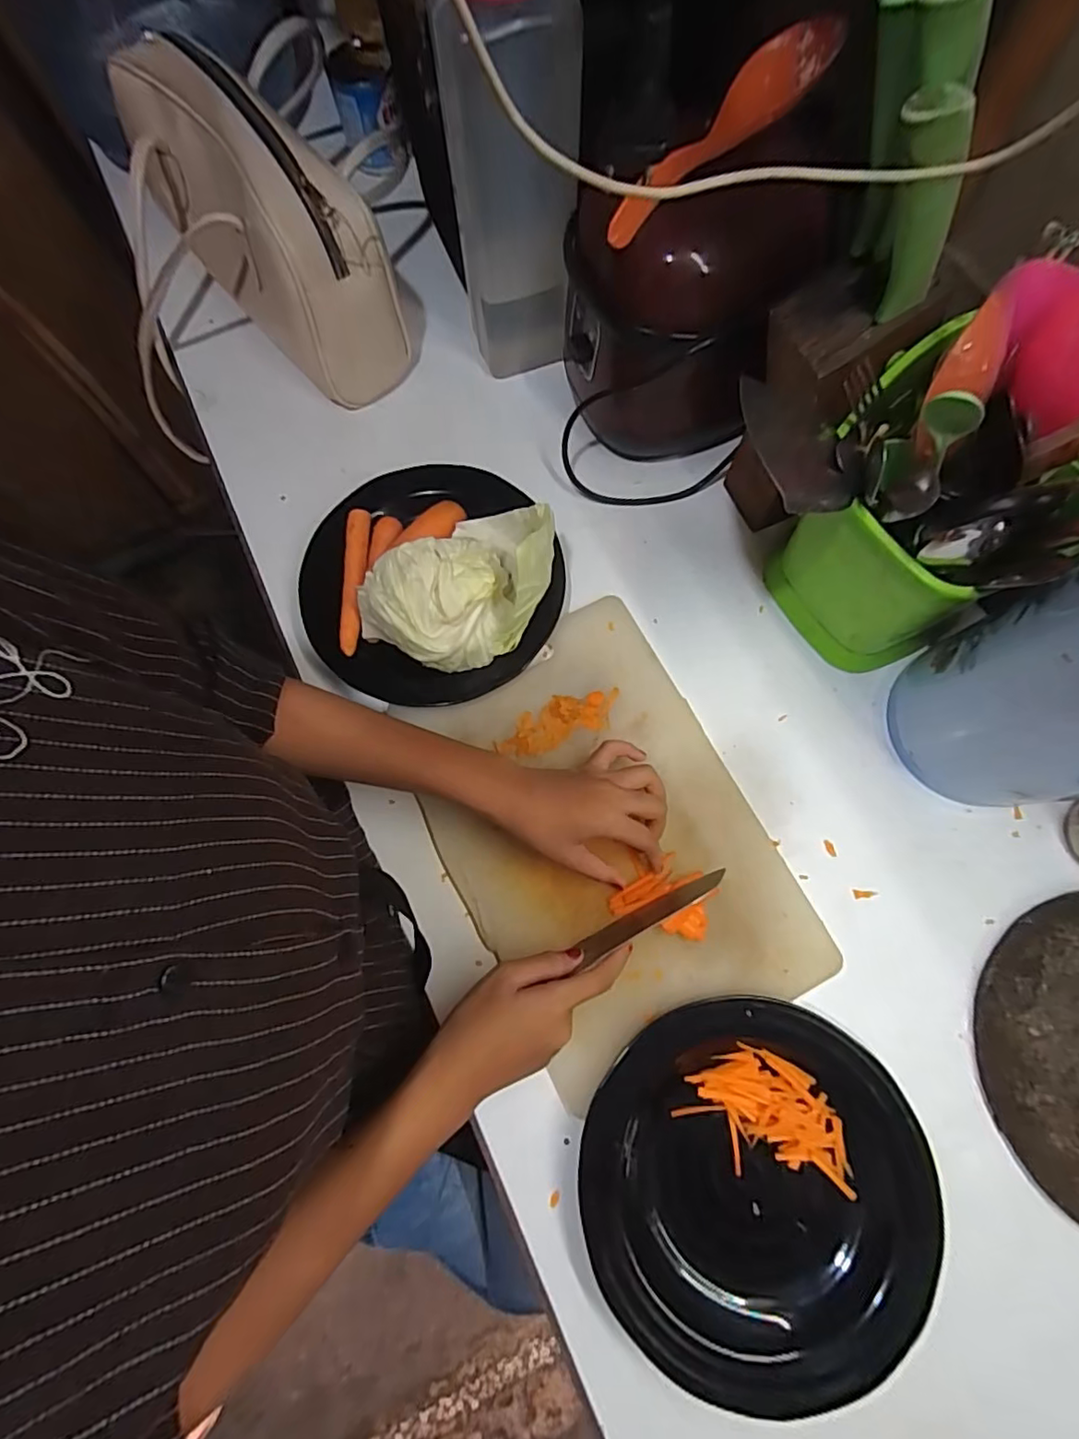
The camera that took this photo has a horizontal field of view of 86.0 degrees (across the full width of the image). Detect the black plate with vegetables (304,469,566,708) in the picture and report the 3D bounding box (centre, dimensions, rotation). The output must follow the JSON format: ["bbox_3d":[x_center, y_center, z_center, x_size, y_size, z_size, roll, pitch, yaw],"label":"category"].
[{"bbox_3d":[-0.099,-0.133,0.483,0.209,0.094,0.219,-1,75,2],"label":"black plate with vegetables"}]

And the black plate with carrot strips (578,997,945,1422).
[{"bbox_3d":[0.145,0.313,0.390,0.219,0.026,0.221,0,74,0],"label":"black plate with carrot strips"}]

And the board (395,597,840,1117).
[{"bbox_3d":[0.045,0.088,0.462,0.233,0.018,0.333,-27,74,-5],"label":"board"}]

